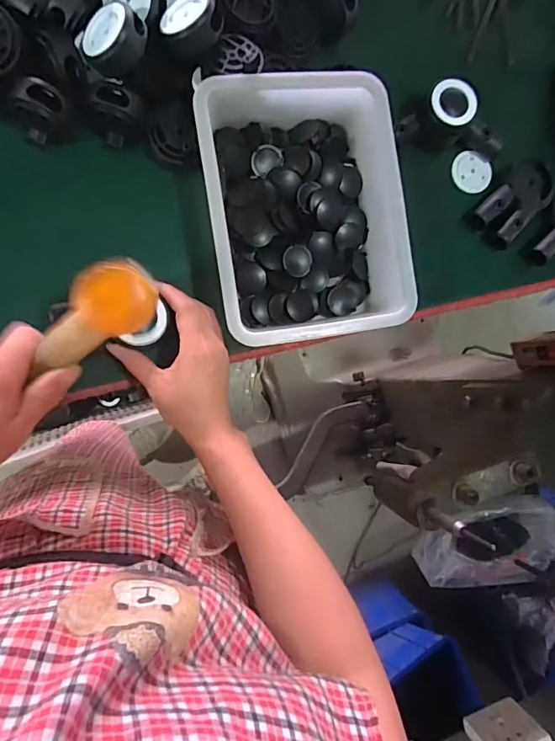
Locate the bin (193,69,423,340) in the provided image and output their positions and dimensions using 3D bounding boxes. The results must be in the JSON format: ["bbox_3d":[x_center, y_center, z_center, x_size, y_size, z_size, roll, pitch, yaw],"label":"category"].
[{"bbox_3d":[0.022,-0.150,0.457,0.179,0.066,0.237,-7,90,-13],"label":"bin"}]

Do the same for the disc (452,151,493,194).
[{"bbox_3d":[0.215,-0.219,0.523,0.045,0.004,0.045,0,88,-12],"label":"disc"}]

